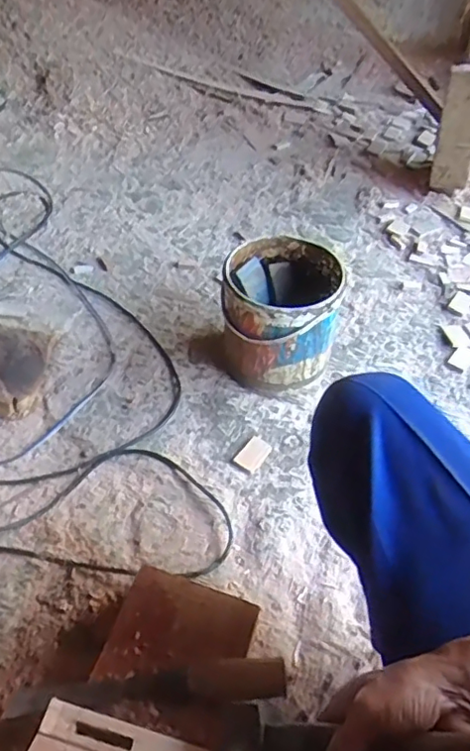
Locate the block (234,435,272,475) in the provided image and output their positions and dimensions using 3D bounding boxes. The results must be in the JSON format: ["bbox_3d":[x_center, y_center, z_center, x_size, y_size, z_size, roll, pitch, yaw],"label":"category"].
[{"bbox_3d":[0.029,0.116,0.868,0.036,0.006,0.056,30,54,20],"label":"block"}]

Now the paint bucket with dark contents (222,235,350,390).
[{"bbox_3d":[0.071,-0.091,0.932,0.182,0.192,0.179,2,50,-2],"label":"paint bucket with dark contents"}]

